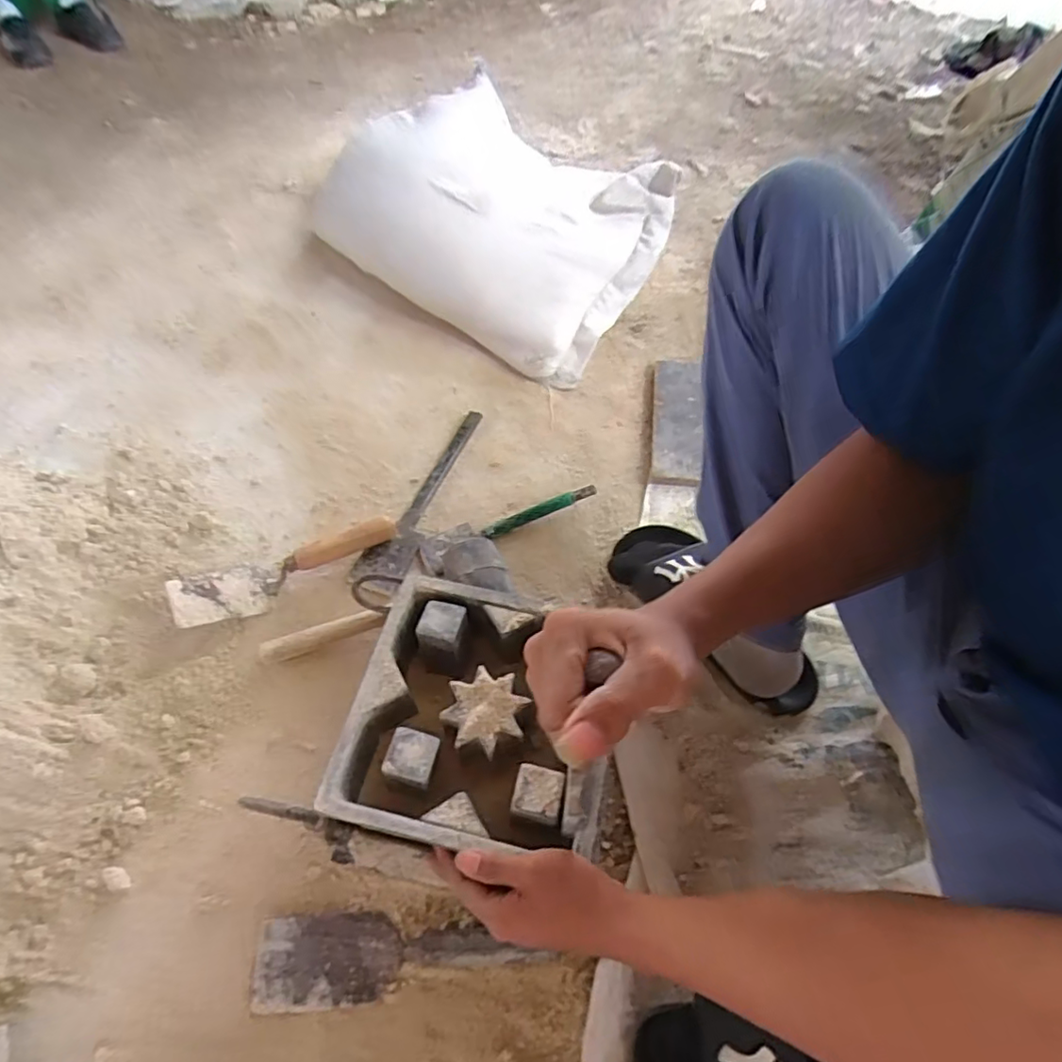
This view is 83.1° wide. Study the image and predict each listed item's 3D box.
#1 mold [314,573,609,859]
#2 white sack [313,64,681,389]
[{"bbox_3d":[-0.057,0.175,0.564,0.192,0.089,0.219,11,56,8],"label":"mold"},{"bbox_3d":[-0.060,-0.583,1.079,0.579,0.221,0.492,26,60,18],"label":"white sack"}]

